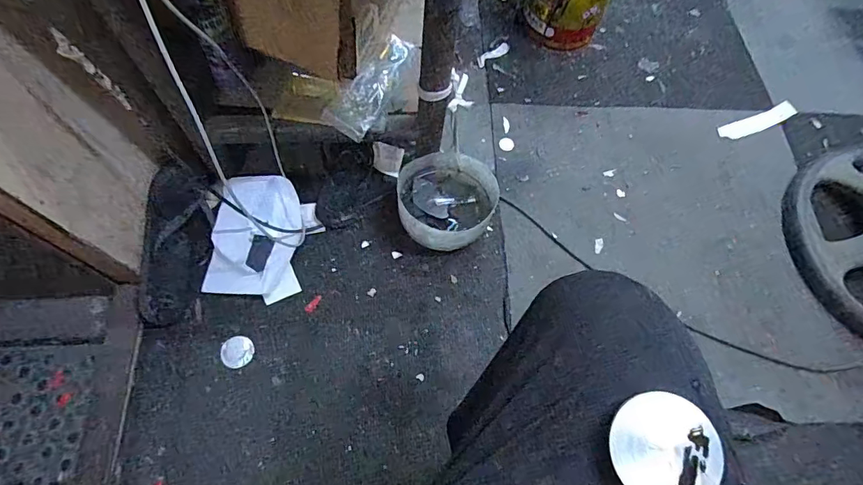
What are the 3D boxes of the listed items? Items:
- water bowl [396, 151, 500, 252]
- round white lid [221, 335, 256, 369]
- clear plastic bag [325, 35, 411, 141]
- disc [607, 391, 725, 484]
[{"bbox_3d":[0.025,-0.067,0.783,0.161,0.085,0.174,1,68,-3],"label":"water bowl"},{"bbox_3d":[-0.298,0.168,0.705,0.045,0.008,0.047,1,68,-3],"label":"round white lid"},{"bbox_3d":[-0.085,-0.251,0.728,0.078,0.018,0.209,26,67,7],"label":"clear plastic bag"},{"bbox_3d":[0.126,0.111,0.247,0.054,0.009,0.056,1,66,-3],"label":"disc"}]

